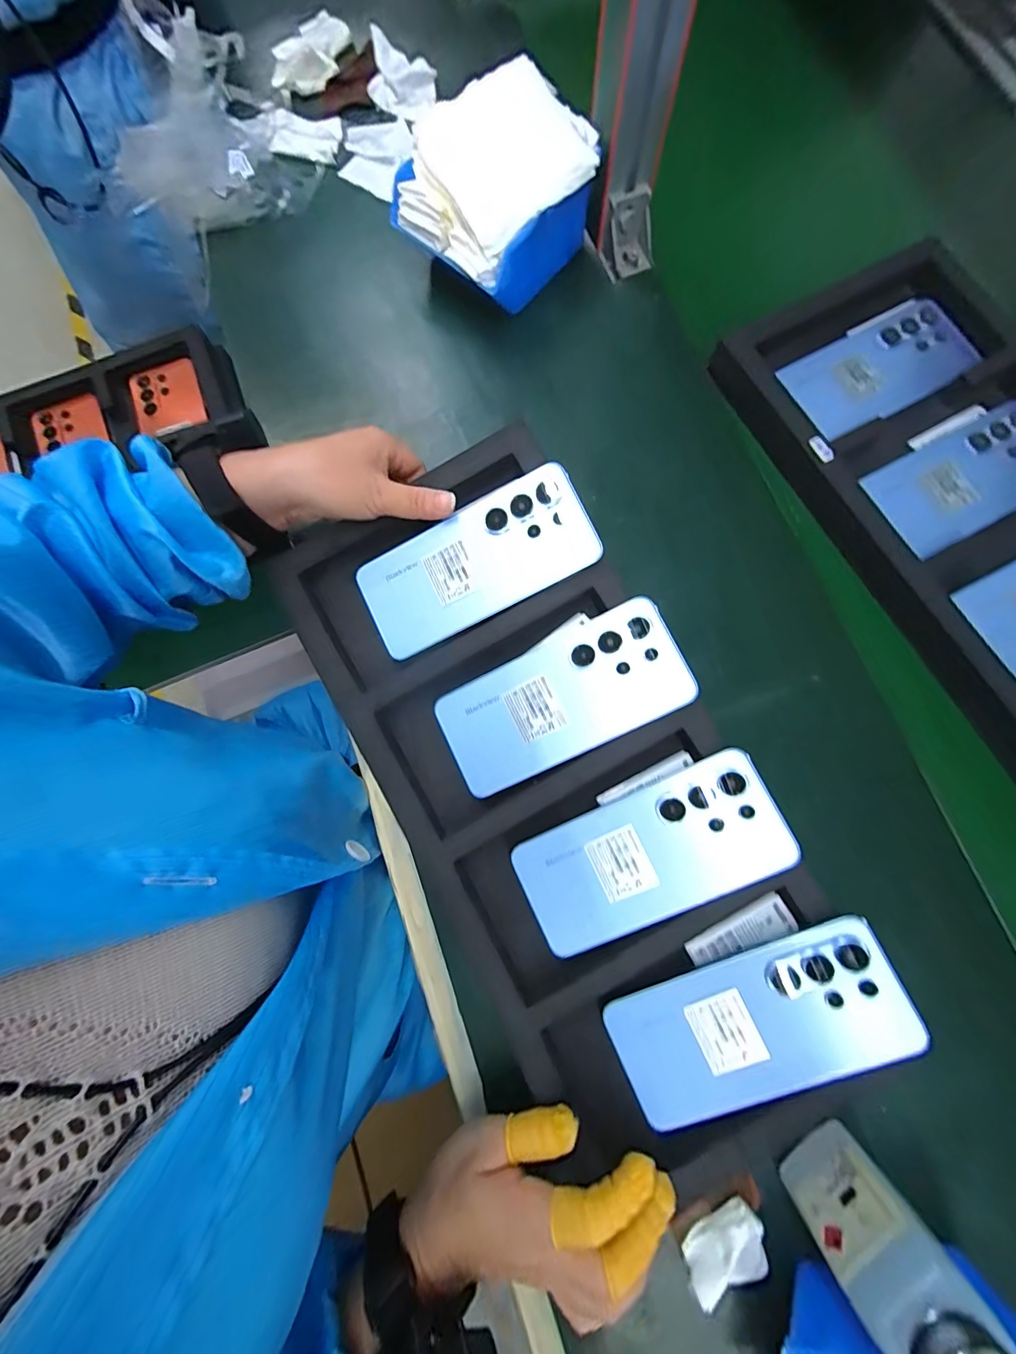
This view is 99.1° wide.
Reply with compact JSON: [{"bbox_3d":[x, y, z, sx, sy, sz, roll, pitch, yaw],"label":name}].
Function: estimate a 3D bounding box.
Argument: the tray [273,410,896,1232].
[{"bbox_3d":[0.033,0.073,0.294,0.210,0.045,0.466,-30,82,-5],"label":"tray"}]

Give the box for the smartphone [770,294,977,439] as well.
[{"bbox_3d":[0.307,-0.256,0.360,0.160,0.015,0.077,-28,79,-5],"label":"smartphone"}]

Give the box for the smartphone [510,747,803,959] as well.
[{"bbox_3d":[0.091,0.117,0.282,0.167,0.005,0.078,-28,81,8],"label":"smartphone"}]

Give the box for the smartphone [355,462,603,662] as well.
[{"bbox_3d":[-0.025,-0.081,0.311,0.168,0.005,0.079,-27,86,7],"label":"smartphone"}]

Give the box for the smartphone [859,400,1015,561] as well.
[{"bbox_3d":[0.365,-0.158,0.341,0.160,0.004,0.077,-28,79,-5],"label":"smartphone"}]

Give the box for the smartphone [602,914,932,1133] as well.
[{"bbox_3d":[0.152,0.214,0.264,0.169,0.007,0.079,-25,81,8],"label":"smartphone"}]

